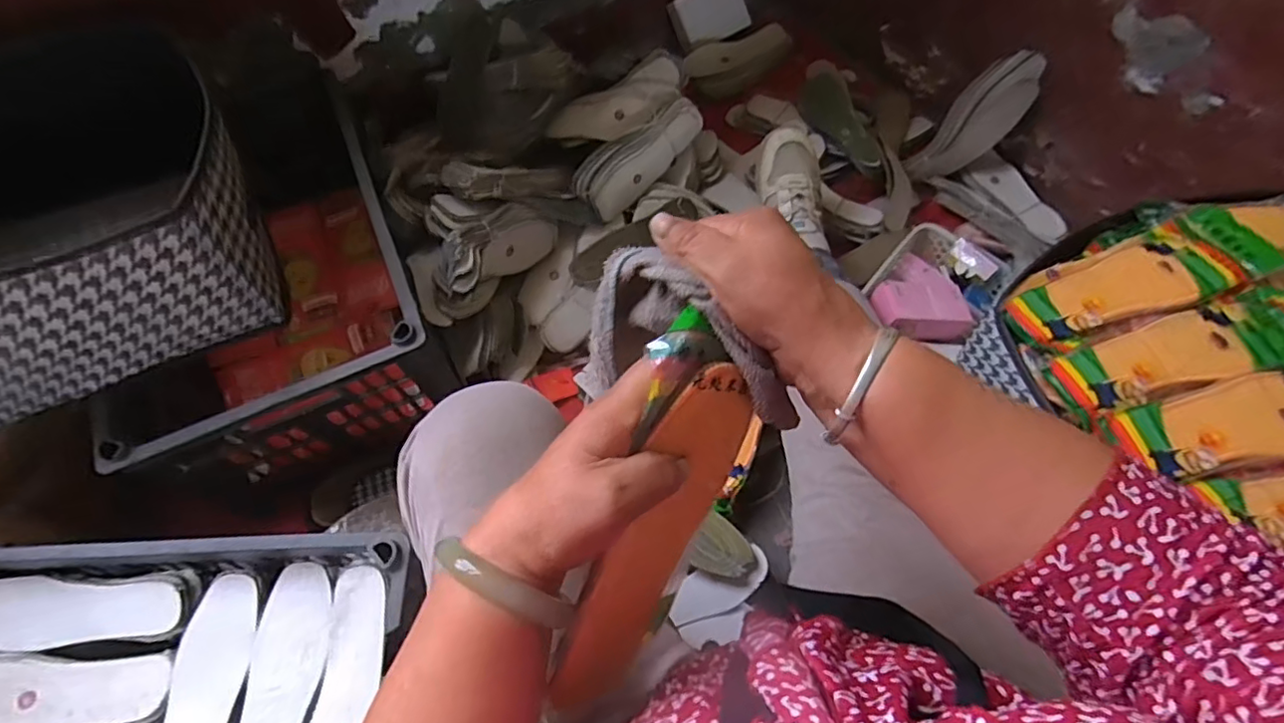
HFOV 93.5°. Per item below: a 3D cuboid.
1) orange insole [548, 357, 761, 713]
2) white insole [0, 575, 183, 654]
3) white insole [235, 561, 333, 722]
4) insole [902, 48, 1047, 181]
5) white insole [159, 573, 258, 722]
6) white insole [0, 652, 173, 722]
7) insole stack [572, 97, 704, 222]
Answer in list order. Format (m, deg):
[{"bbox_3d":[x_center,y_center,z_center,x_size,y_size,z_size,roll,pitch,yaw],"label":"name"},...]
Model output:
[{"bbox_3d":[0.007,0.098,0.330,0.011,0.069,0.206,37,110,47],"label":"orange insole"},{"bbox_3d":[-0.553,0.242,0.578,0.209,0.021,0.062,0,65,0],"label":"white insole"},{"bbox_3d":[-0.330,0.302,0.546,0.073,0.017,0.221,1,65,0],"label":"white insole"},{"bbox_3d":[0.547,-0.387,0.986,0.097,0.230,0.034,27,37,-12],"label":"insole"},{"bbox_3d":[-0.405,0.313,0.549,0.070,0.011,0.219,3,65,1],"label":"white insole"},{"bbox_3d":[-0.553,0.309,0.556,0.222,0.019,0.068,-1,65,-1],"label":"white insole"},{"bbox_3d":[-0.007,-0.332,0.960,0.083,0.060,0.235,40,71,16],"label":"insole stack"}]

